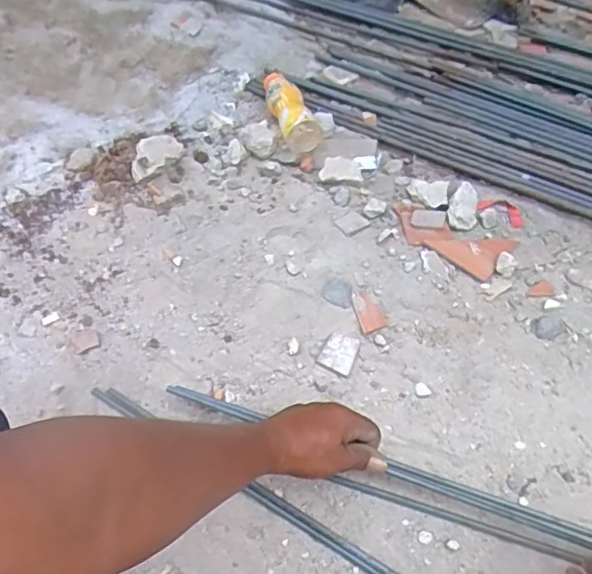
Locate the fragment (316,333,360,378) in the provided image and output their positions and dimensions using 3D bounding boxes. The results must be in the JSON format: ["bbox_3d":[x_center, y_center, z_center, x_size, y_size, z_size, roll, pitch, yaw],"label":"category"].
[{"bbox_3d":[0.054,0.082,0.727,0.042,0.005,0.054,17,60,13],"label":"fragment"}]

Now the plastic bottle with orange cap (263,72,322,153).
[{"bbox_3d":[-0.012,-0.297,0.958,0.062,0.061,0.172,-18,59,-8],"label":"plastic bottle with orange cap"}]

